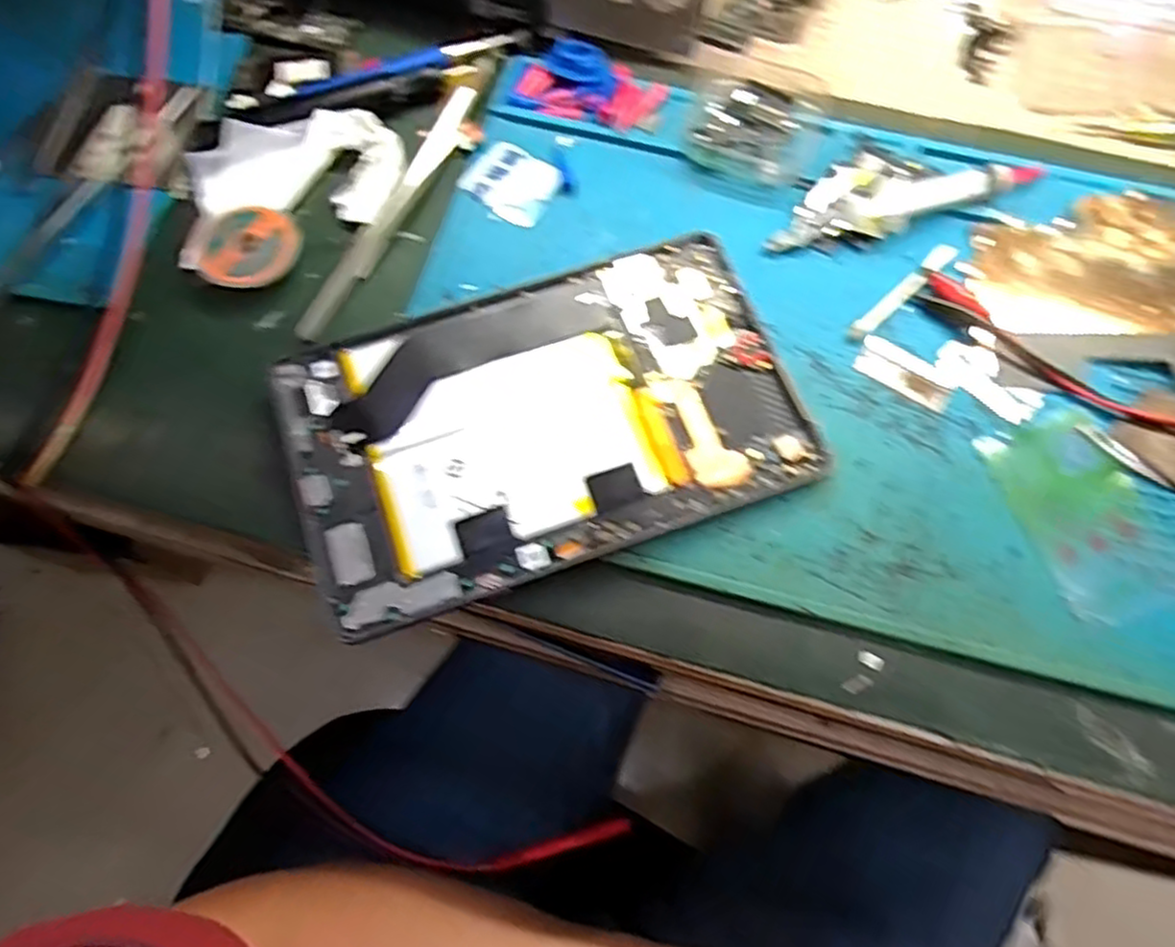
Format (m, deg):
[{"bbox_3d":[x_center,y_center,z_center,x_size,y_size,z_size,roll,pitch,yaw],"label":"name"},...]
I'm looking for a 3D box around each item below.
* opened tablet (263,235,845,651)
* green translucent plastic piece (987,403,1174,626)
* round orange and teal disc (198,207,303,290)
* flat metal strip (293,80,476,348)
[{"bbox_3d":[-0.018,-0.022,0.305,0.203,0.010,0.129,-20,71,-7],"label":"opened tablet"},{"bbox_3d":[0.203,0.015,0.297,0.052,0.006,0.086,-16,71,-5],"label":"green translucent plastic piece"},{"bbox_3d":[-0.154,-0.102,0.334,0.038,0.011,0.043,24,72,9],"label":"round orange and teal disc"},{"bbox_3d":[-0.091,-0.126,0.343,0.014,0.006,0.151,26,72,9],"label":"flat metal strip"}]

